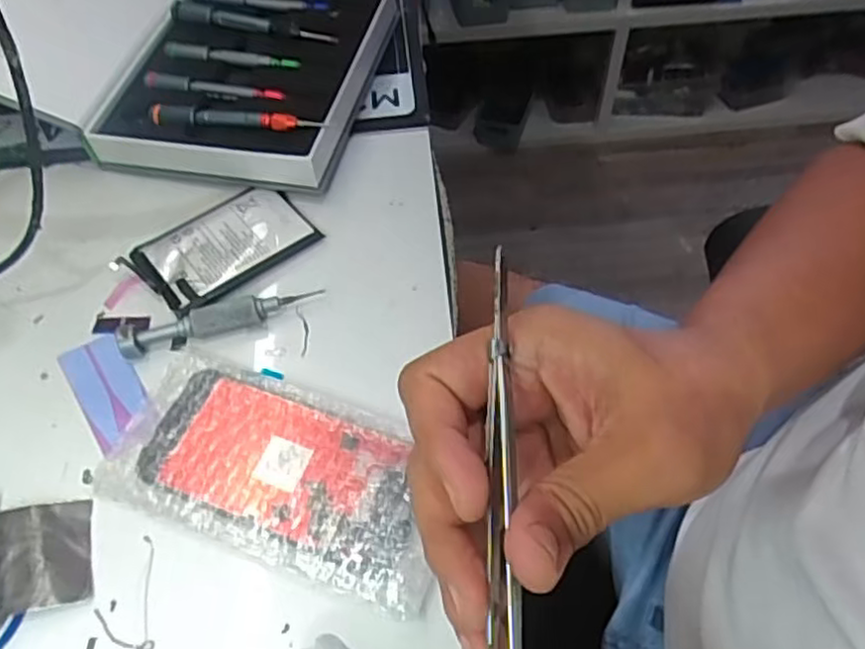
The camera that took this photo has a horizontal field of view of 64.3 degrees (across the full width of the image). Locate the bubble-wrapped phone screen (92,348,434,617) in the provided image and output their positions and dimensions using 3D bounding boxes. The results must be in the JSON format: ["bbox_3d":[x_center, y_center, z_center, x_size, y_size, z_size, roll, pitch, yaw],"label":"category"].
[{"bbox_3d":[-0.073,0.070,0.326,0.167,0.015,0.080,18,60,14],"label":"bubble-wrapped phone screen"}]

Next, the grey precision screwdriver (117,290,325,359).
[{"bbox_3d":[-0.116,-0.005,0.374,0.106,0.017,0.016,-14,58,-6],"label":"grey precision screwdriver"}]

